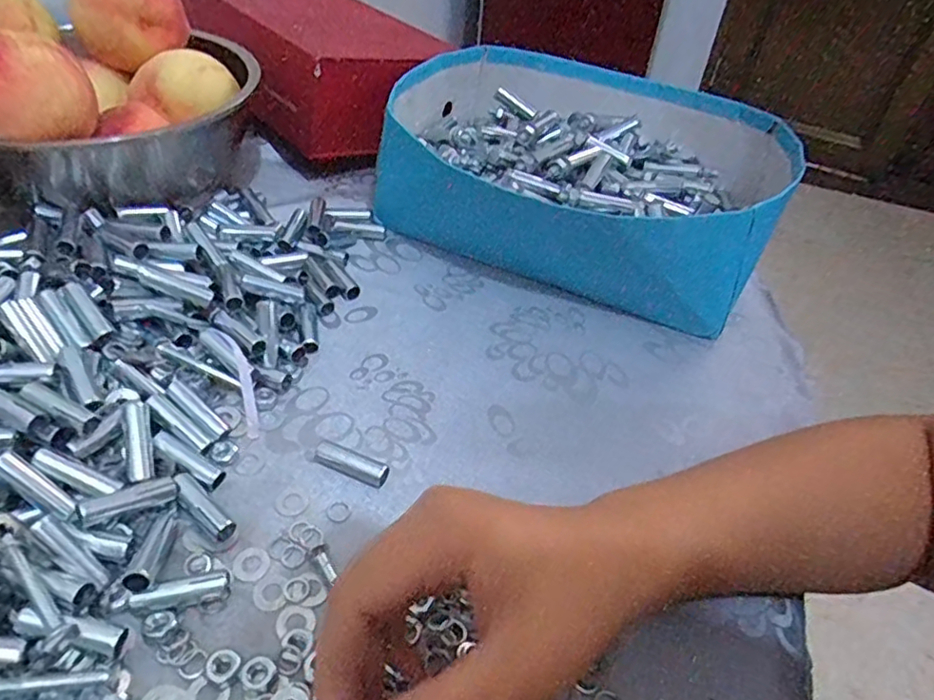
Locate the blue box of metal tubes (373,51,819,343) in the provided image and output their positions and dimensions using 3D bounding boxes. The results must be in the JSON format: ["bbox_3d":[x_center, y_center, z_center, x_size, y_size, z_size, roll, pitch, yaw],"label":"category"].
[{"bbox_3d":[0.092,-0.149,0.505,0.286,0.095,0.226,22,45,16],"label":"blue box of metal tubes"}]

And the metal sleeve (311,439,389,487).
[{"bbox_3d":[-0.061,0.059,0.323,0.041,0.009,0.012,23,45,17],"label":"metal sleeve"}]

